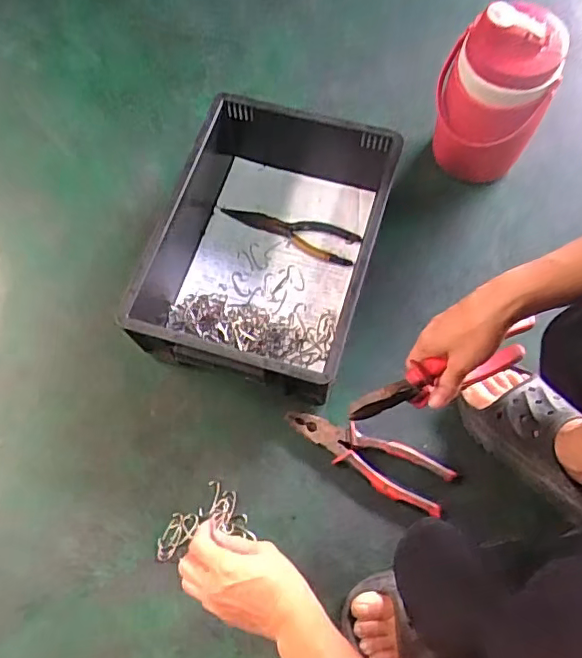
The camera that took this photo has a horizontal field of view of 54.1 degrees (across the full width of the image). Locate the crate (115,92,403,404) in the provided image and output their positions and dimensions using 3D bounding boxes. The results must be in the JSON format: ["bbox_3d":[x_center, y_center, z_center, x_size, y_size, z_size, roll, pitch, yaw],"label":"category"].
[{"bbox_3d":[-0.036,-0.110,0.711,0.271,0.115,0.346,16,71,8],"label":"crate"}]

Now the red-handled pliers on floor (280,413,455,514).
[{"bbox_3d":[0.087,0.143,0.658,0.196,0.015,0.059,26,72,11],"label":"red-handled pliers on floor"}]

